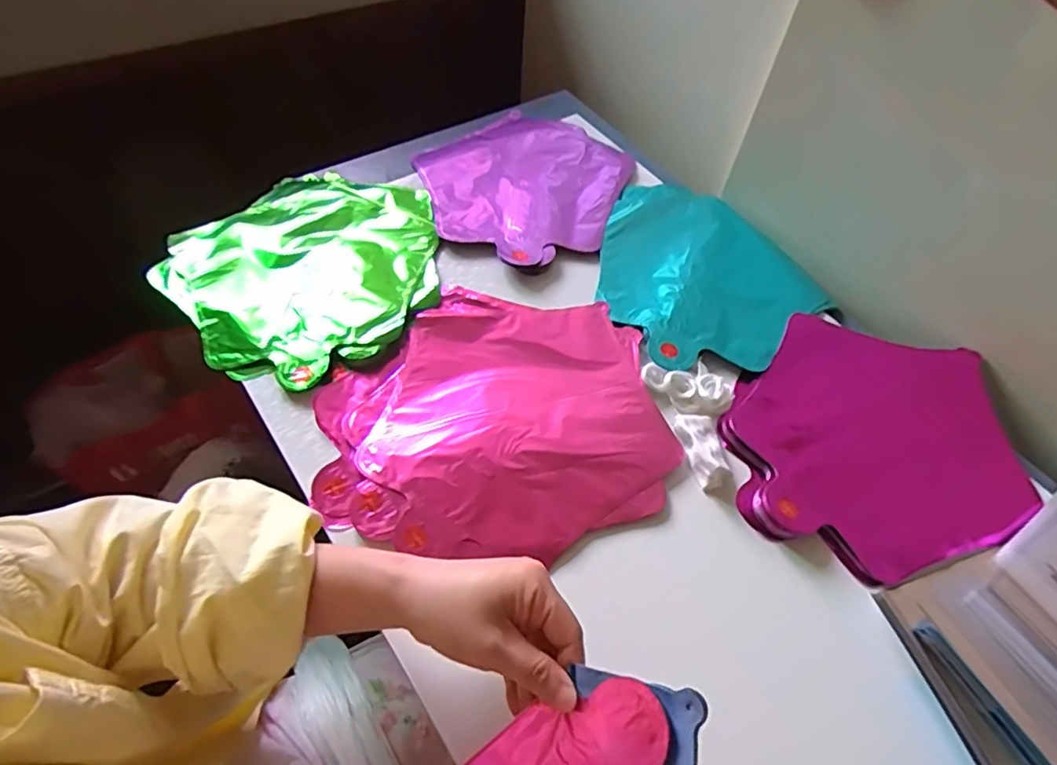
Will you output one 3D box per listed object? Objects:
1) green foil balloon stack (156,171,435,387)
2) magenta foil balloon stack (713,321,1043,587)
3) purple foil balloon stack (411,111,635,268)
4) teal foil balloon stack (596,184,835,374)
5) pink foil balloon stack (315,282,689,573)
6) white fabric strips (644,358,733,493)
[{"bbox_3d":[-0.196,-0.111,0.548,0.235,0.023,0.242,36,61,18],"label":"green foil balloon stack"},{"bbox_3d":[0.280,0.045,0.475,0.218,0.015,0.234,26,58,12],"label":"magenta foil balloon stack"},{"bbox_3d":[-0.007,-0.219,0.641,0.216,0.024,0.242,25,58,12],"label":"purple foil balloon stack"},{"bbox_3d":[0.156,-0.109,0.576,0.212,0.022,0.225,-33,65,-24],"label":"teal foil balloon stack"},{"bbox_3d":[-0.027,0.021,0.468,0.260,0.013,0.230,-6,57,-8],"label":"pink foil balloon stack"},{"bbox_3d":[0.143,0.024,0.473,0.062,0.016,0.111,-16,59,-15],"label":"white fabric strips"}]

